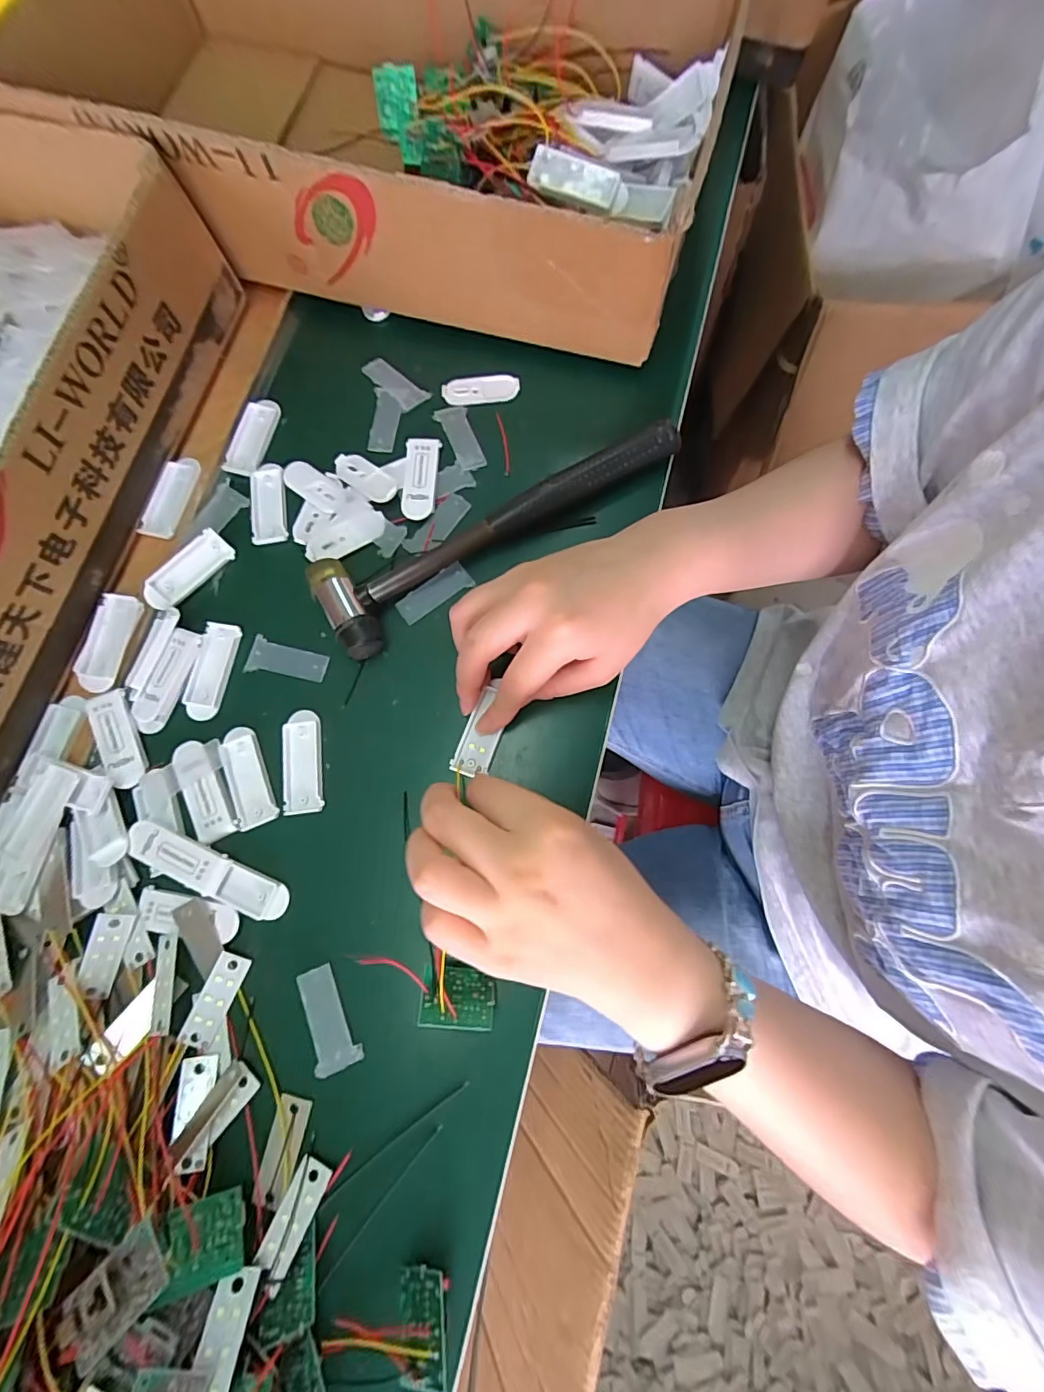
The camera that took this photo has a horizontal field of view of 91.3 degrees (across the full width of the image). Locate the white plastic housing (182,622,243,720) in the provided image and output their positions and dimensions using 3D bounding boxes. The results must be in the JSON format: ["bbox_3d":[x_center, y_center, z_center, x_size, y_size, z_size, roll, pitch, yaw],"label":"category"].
[{"bbox_3d":[-0.184,-0.015,0.302,0.019,0.007,0.057,9,78,6],"label":"white plastic housing"}]

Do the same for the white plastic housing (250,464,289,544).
[{"bbox_3d":[-0.162,-0.122,0.326,0.023,0.006,0.055,-11,76,1],"label":"white plastic housing"}]

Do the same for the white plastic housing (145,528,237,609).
[{"bbox_3d":[-0.205,-0.077,0.311,0.020,0.007,0.057,39,82,11],"label":"white plastic housing"}]

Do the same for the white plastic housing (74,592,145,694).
[{"bbox_3d":[-0.243,-0.032,0.298,0.024,0.007,0.057,8,78,6],"label":"white plastic housing"}]

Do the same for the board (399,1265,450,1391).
[{"bbox_3d":[-0.043,0.274,0.222,0.022,0.007,0.037,-23,51,16],"label":"board"}]

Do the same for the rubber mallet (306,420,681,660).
[{"bbox_3d":[-0.014,-0.108,0.312,0.235,0.038,0.065,-34,79,-8],"label":"rubber mallet"}]

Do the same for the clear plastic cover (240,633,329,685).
[{"bbox_3d":[-0.139,-0.021,0.305,0.047,0.004,0.021,13,78,7],"label":"clear plastic cover"}]

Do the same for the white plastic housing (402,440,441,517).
[{"bbox_3d":[-0.064,-0.138,0.319,0.021,0.004,0.055,2,77,4],"label":"white plastic housing"}]

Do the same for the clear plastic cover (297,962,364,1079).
[{"bbox_3d":[-0.099,0.163,0.258,0.021,0.005,0.048,-25,76,-2],"label":"clear plastic cover"}]

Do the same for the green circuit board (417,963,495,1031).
[{"bbox_3d":[-0.031,0.146,0.248,0.035,0.006,0.026,10,45,-10],"label":"green circuit board"}]

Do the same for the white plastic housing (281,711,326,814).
[{"bbox_3d":[-0.124,0.037,0.288,0.023,0.004,0.057,-9,76,2],"label":"white plastic housing"}]

